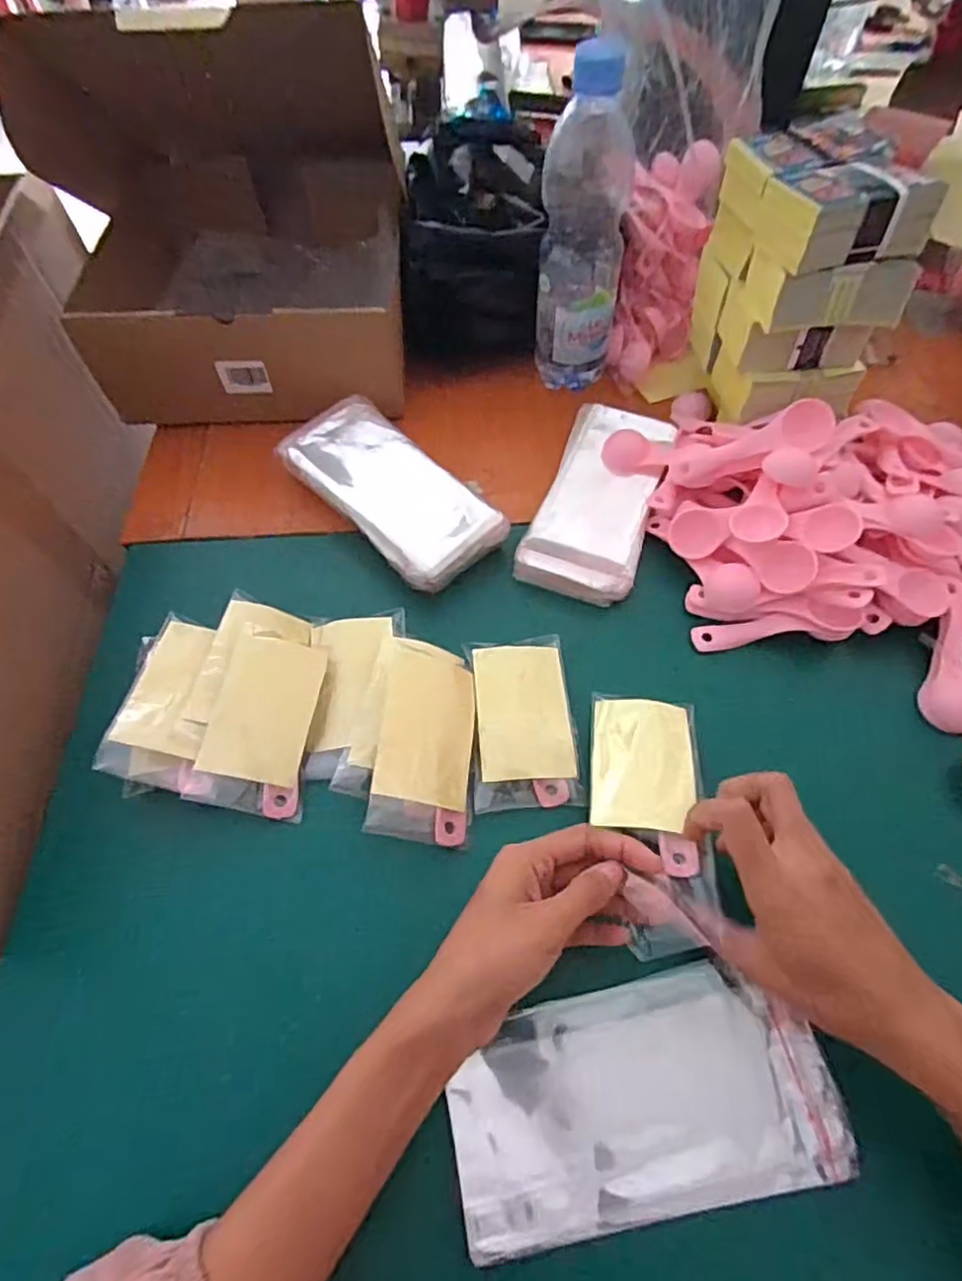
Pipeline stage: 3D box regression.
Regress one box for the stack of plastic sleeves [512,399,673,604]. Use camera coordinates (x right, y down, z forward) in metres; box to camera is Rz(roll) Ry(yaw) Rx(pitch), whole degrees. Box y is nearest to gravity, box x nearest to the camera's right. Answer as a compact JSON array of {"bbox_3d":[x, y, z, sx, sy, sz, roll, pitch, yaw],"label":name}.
[{"bbox_3d":[0.098,-0.116,0.509,0.087,0.024,0.188,19,61,10],"label":"stack of plastic sleeves"}]

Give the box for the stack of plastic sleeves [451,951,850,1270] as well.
[{"bbox_3d":[0.077,0.222,0.304,0.179,0.020,0.094,-10,60,-7],"label":"stack of plastic sleeves"}]

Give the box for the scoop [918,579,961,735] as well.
[{"bbox_3d":[0.327,0.010,0.434,0.034,0.014,0.112,13,73,6],"label":"scoop"}]

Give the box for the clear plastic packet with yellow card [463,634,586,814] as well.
[{"bbox_3d":[0.028,0.052,0.414,0.065,0.013,0.115,-3,59,-3],"label":"clear plastic packet with yellow card"}]

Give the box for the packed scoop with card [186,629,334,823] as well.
[{"bbox_3d":[-0.139,0.052,0.404,0.065,0.013,0.113,14,65,-5],"label":"packed scoop with card"}]

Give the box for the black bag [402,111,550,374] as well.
[{"bbox_3d":[-0.010,-0.367,0.587,0.121,0.127,0.186,0,59,-1],"label":"black bag"}]

